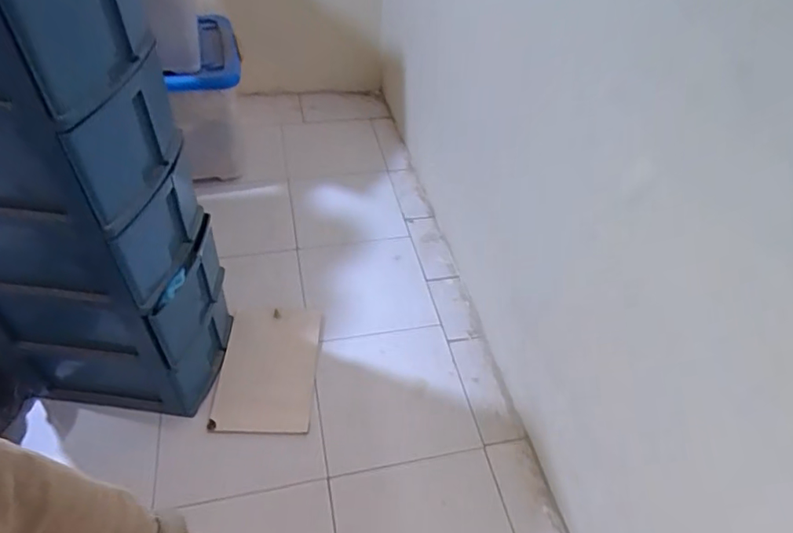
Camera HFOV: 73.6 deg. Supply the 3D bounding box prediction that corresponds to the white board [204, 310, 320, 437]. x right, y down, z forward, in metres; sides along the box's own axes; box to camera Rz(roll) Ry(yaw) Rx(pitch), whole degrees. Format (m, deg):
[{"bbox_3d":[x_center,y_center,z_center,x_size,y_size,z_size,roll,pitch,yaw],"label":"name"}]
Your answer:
[{"bbox_3d":[-0.353,0.275,1.457,0.265,0.023,0.368,-2,51,6],"label":"white board"}]

